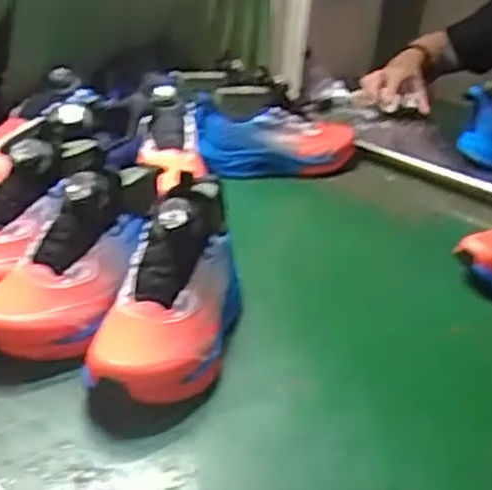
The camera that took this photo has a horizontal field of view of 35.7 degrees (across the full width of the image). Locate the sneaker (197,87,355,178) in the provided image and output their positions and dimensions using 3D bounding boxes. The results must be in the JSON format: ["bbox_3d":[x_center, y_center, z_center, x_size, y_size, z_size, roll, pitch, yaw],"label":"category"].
[{"bbox_3d":[0.044,-0.154,1.100,0.248,0.118,0.080,-5,27,-21],"label":"sneaker"}]

